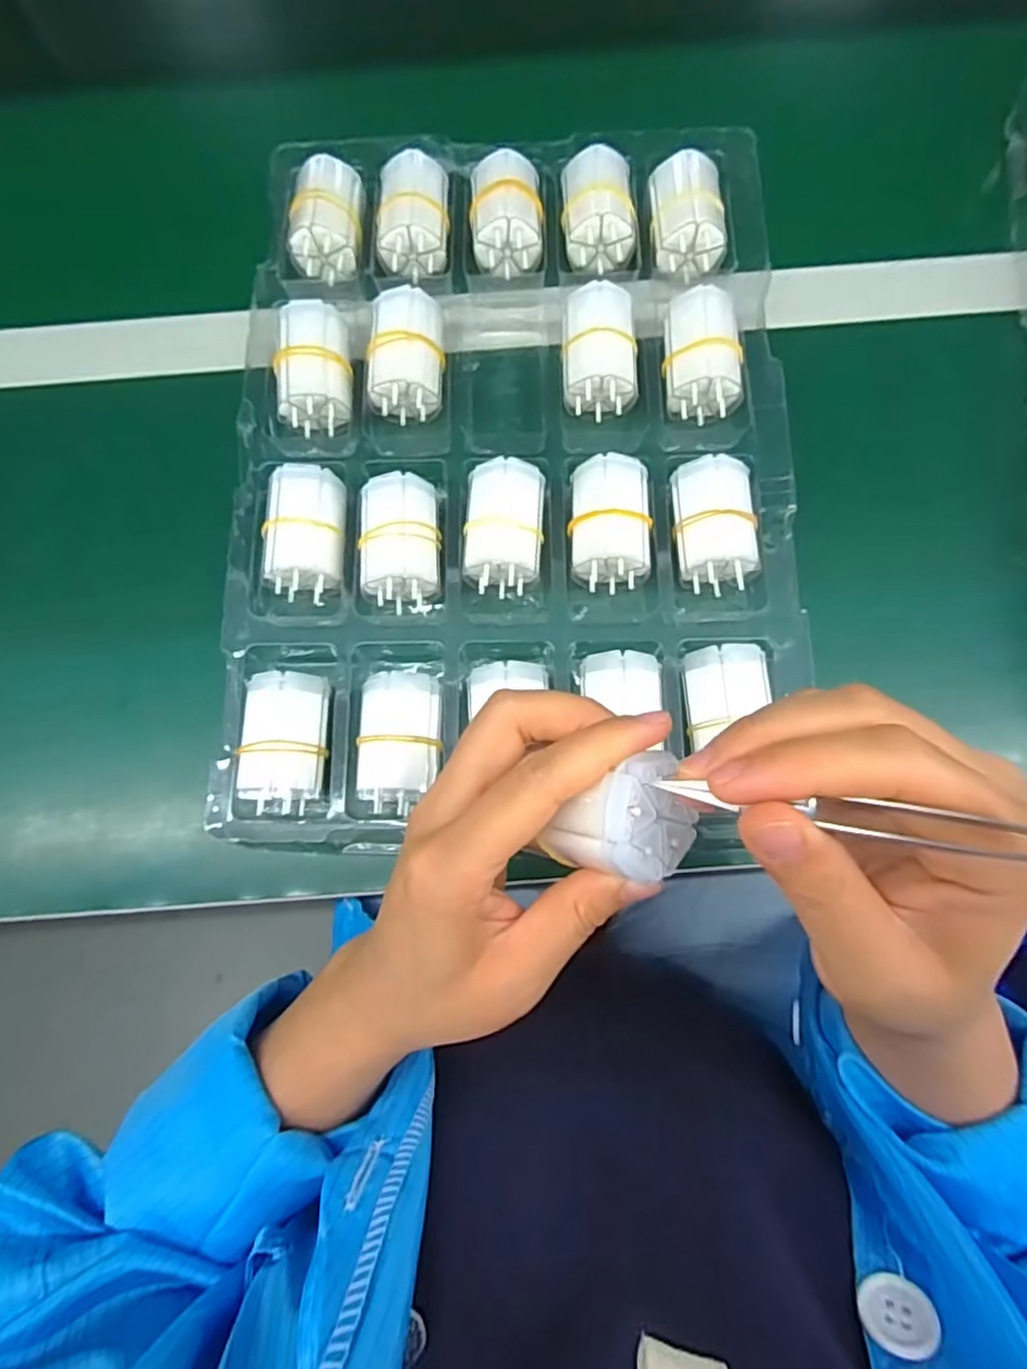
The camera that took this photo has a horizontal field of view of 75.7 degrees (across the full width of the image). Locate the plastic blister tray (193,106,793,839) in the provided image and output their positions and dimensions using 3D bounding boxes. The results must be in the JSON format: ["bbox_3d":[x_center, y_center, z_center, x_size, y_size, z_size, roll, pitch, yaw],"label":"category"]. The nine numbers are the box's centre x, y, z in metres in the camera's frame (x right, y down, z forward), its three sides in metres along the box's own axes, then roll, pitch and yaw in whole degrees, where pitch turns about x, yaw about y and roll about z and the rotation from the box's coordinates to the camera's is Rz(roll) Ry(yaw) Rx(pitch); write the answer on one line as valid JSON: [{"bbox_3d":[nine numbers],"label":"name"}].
[{"bbox_3d":[-0.002,-0.126,0.345,0.277,0.036,0.380,-4,77,0],"label":"plastic blister tray"}]

